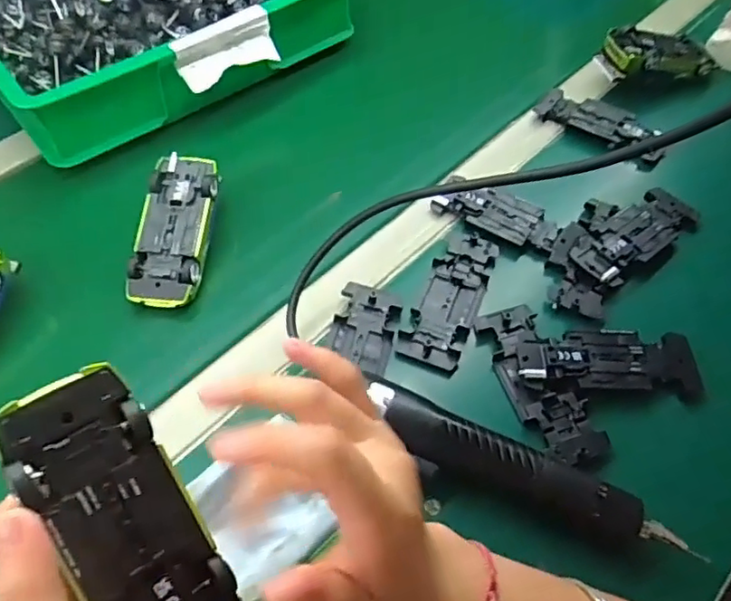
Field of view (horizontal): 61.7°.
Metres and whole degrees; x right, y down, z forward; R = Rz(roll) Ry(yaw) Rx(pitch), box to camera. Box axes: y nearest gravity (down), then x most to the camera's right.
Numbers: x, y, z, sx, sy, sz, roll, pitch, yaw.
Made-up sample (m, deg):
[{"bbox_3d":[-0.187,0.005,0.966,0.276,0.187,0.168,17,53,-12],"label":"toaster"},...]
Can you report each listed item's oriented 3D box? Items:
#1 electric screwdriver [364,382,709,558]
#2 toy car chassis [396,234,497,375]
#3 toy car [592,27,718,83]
[{"bbox_3d":[0.095,0.105,0.377,0.194,0.039,0.030,19,55,15],"label":"electric screwdriver"},{"bbox_3d":[0.067,-0.003,0.485,0.046,0.018,0.123,18,54,14],"label":"toy car chassis"},{"bbox_3d":[0.304,-0.257,0.644,0.127,0.036,0.057,-7,51,-23],"label":"toy car"}]

